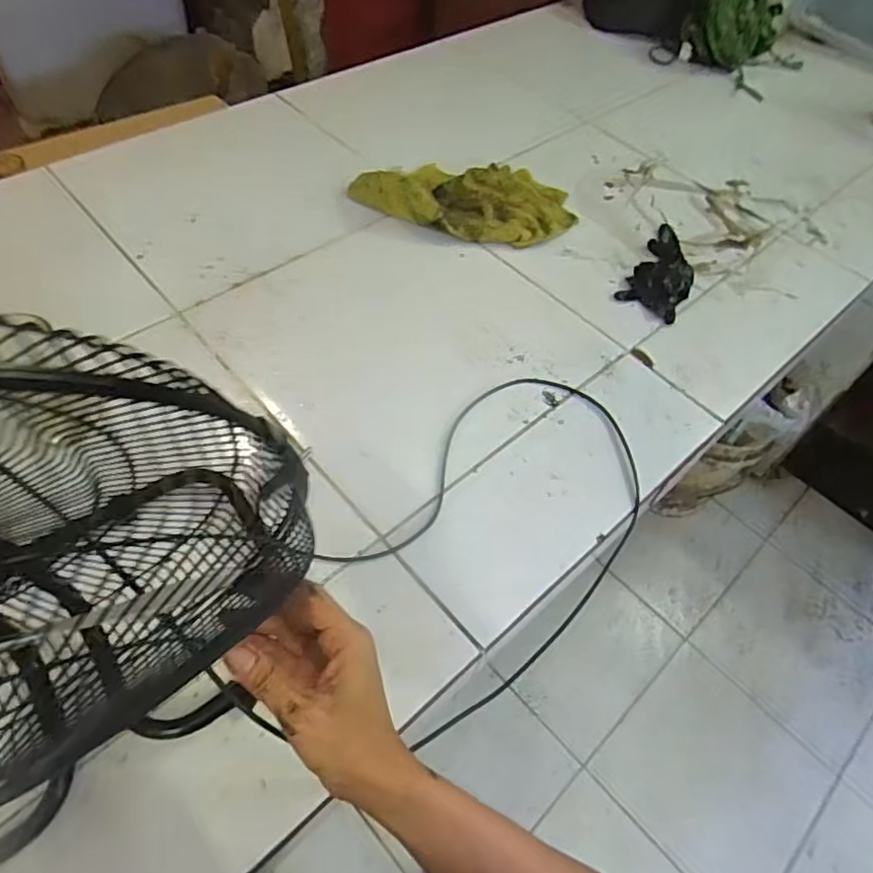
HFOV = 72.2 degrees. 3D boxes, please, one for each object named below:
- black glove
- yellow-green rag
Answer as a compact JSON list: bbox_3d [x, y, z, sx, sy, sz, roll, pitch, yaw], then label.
[{"bbox_3d":[0.331,-0.244,0.848,0.081,0.026,0.199,28,56,15],"label":"black glove"},{"bbox_3d":[0.042,-0.366,0.891,0.330,0.054,0.186,5,53,-2],"label":"yellow-green rag"}]

